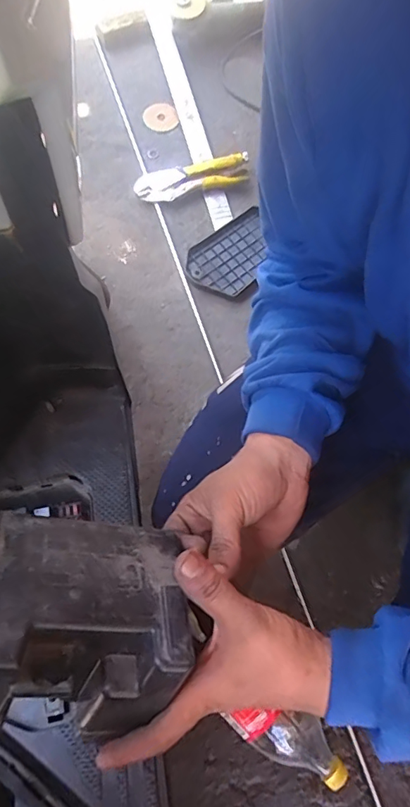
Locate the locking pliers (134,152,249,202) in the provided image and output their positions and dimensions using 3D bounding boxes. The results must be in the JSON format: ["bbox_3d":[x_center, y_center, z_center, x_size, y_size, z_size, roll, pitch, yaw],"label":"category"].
[{"bbox_3d":[-0.025,-0.432,0.924,0.218,0.043,0.064,-16,72,-6],"label":"locking pliers"}]

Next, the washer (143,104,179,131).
[{"bbox_3d":[-0.091,-0.595,1.002,0.070,0.009,0.080,-6,71,-3],"label":"washer"}]

